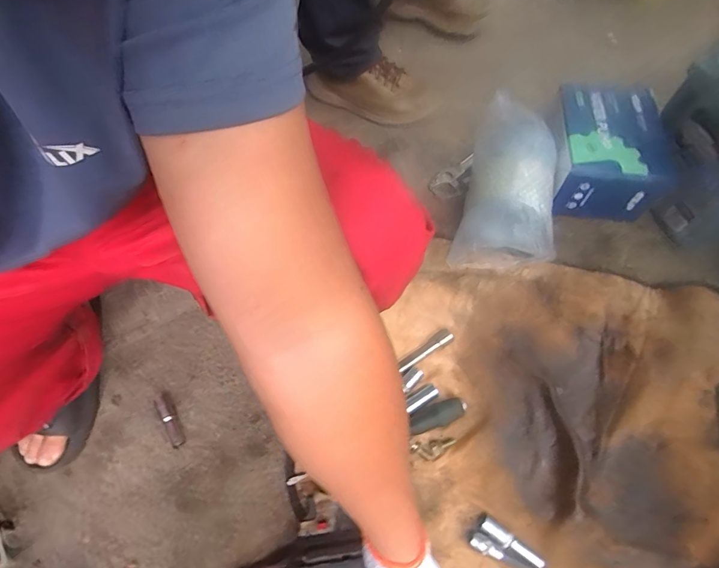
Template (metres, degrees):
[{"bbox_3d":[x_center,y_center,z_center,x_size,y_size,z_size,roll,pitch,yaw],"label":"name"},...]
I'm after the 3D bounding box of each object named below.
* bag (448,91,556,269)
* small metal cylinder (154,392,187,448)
[{"bbox_3d":[0.254,-0.167,0.656,0.143,0.094,0.289,11,64,10],"label":"bag"},{"bbox_3d":[-0.283,0.203,0.575,0.023,0.016,0.085,-31,64,-12],"label":"small metal cylinder"}]

